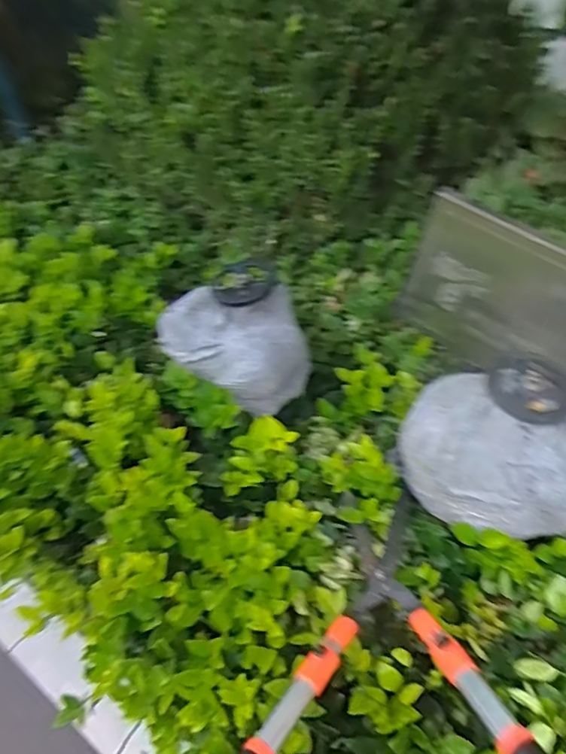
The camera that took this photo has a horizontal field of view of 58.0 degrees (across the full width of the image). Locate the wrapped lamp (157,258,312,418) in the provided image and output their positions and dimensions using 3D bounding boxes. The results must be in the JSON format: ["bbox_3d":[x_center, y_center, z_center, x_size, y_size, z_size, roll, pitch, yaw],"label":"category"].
[{"bbox_3d":[-0.098,-0.082,1.083,0.269,0.220,0.254,-2,46,2],"label":"wrapped lamp"}]

